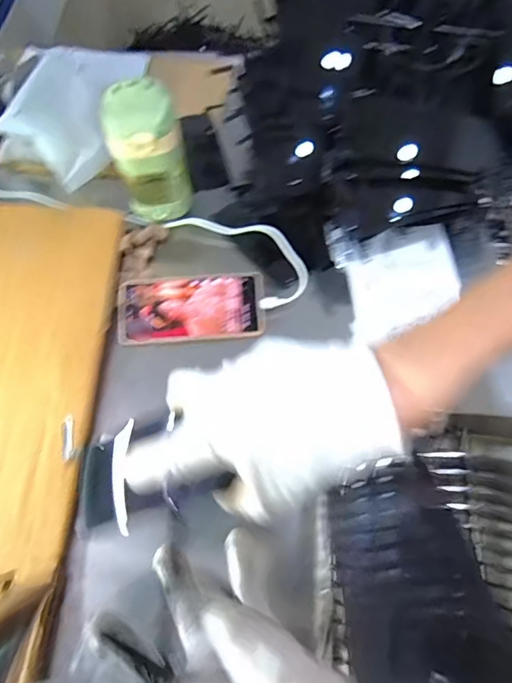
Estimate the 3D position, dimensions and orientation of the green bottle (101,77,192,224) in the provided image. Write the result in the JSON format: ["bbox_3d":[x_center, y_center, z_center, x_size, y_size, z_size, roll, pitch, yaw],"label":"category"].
[{"bbox_3d":[-0.125,-0.221,0.530,0.081,0.142,0.071,-8,63,-3],"label":"green bottle"}]

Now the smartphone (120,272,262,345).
[{"bbox_3d":[-0.075,-0.039,0.514,0.166,0.008,0.075,-4,74,1],"label":"smartphone"}]

